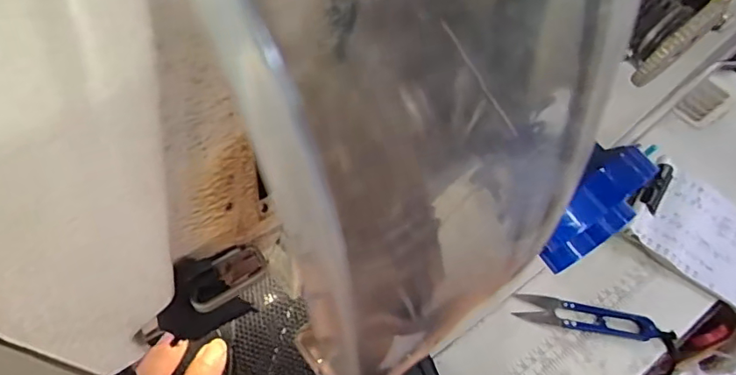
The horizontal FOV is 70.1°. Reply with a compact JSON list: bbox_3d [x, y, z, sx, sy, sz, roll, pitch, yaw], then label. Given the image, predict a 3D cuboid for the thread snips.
[{"bbox_3d":[0.198,0.115,0.459,0.133,0.012,0.026,13,58,4],"label":"thread snips"}]

